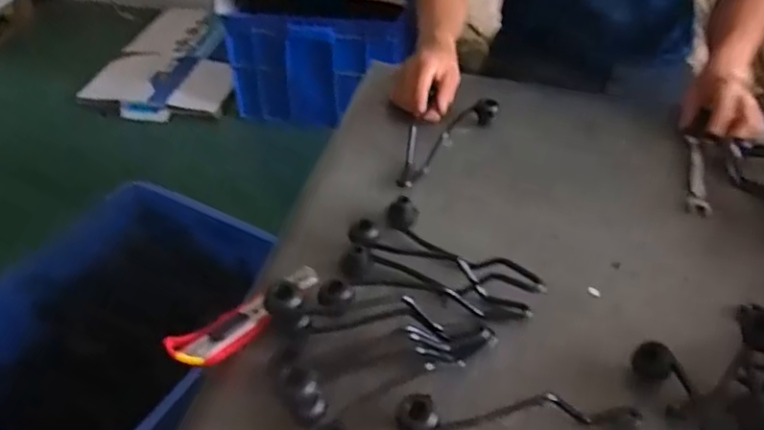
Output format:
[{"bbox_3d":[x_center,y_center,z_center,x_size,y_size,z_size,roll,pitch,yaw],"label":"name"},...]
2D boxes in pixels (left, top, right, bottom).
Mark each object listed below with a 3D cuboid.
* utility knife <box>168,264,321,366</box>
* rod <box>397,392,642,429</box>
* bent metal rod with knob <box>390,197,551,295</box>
[{"bbox_3d":[-0.121,0.099,0.604,0.153,0.022,0.042,-28,49,-28],"label":"utility knife"},{"bbox_3d":[0.113,0.161,0.533,0.198,0.031,0.031,-4,42,-5],"label":"rod"},{"bbox_3d":[0.082,0.037,0.670,0.193,0.042,0.033,33,51,31],"label":"bent metal rod with knob"}]

